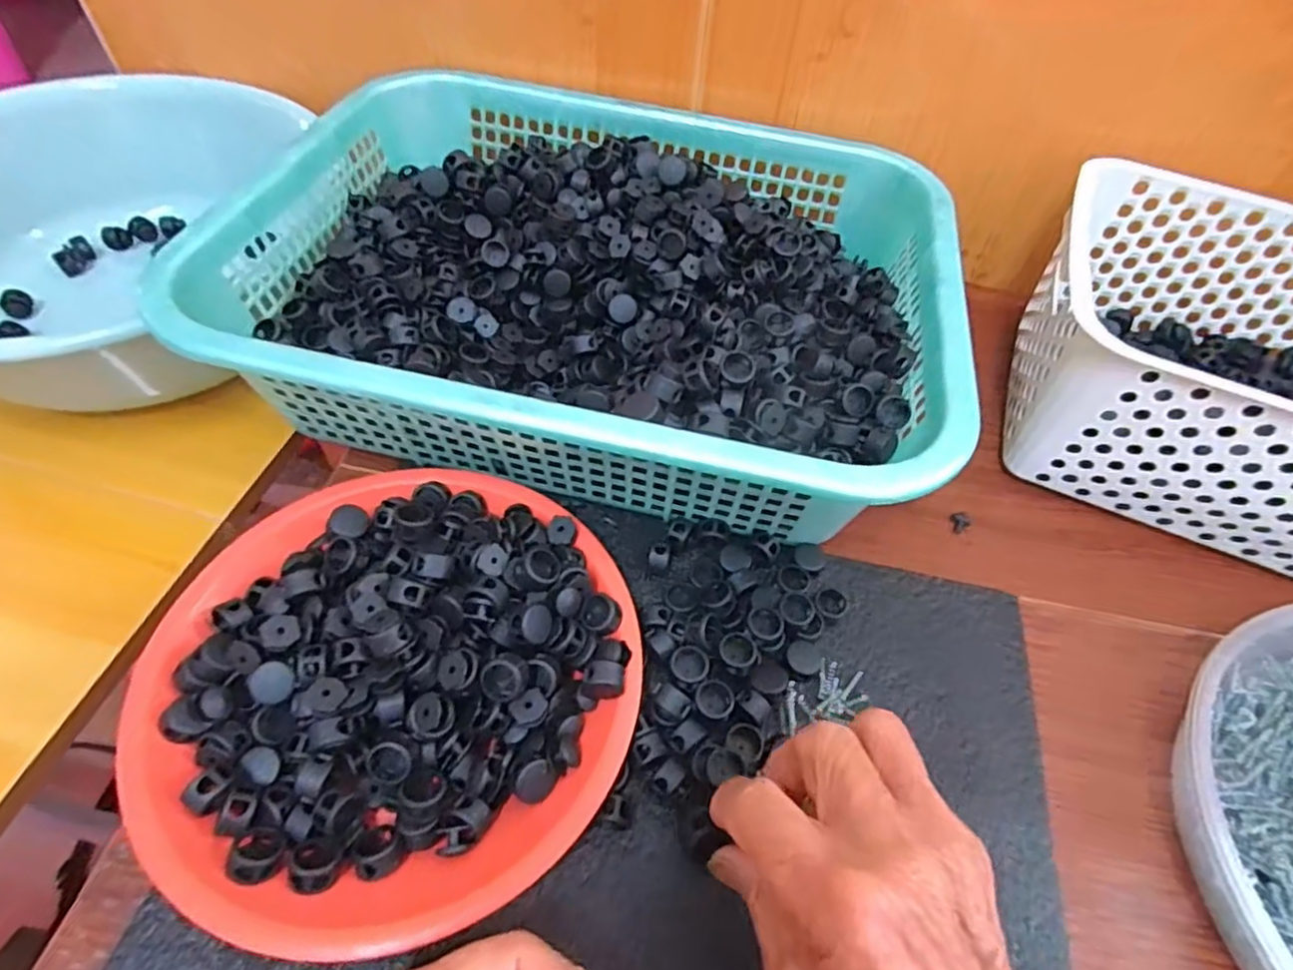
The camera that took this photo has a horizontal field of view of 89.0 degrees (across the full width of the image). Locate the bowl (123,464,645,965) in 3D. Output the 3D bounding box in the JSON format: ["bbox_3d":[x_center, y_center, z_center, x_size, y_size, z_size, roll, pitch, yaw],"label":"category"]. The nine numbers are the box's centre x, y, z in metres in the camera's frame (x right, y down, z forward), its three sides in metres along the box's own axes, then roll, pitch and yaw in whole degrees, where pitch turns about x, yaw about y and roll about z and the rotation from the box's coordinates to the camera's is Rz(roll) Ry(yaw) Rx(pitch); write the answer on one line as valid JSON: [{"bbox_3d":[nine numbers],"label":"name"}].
[{"bbox_3d":[-0.102,0.074,0.270,0.191,0.041,0.186,2,54,-3],"label":"bowl"}]

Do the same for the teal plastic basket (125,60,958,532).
[{"bbox_3d":[-0.025,-0.126,0.394,0.378,0.080,0.284,10,54,3],"label":"teal plastic basket"}]

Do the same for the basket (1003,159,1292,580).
[{"bbox_3d":[0.379,-0.058,0.381,0.297,0.105,0.200,24,56,12],"label":"basket"}]

